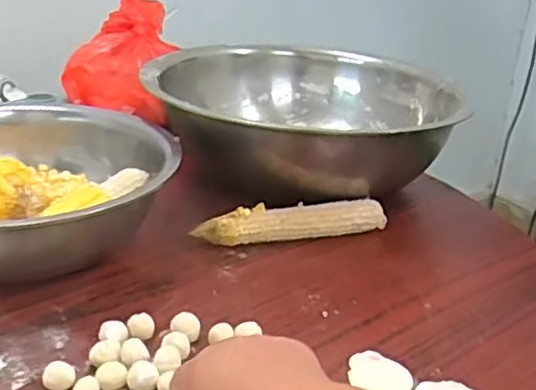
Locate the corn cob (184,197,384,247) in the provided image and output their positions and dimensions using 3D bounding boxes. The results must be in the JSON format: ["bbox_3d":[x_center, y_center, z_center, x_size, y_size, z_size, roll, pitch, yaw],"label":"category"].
[{"bbox_3d":[0.029,0.029,0.686,0.211,0.034,0.034,-6,25,-21],"label":"corn cob"}]

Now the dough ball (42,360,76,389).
[{"bbox_3d":[-0.148,0.130,0.457,0.022,0.016,0.019,-3,25,-16],"label":"dough ball"}]

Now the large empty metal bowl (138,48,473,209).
[{"bbox_3d":[0.057,-0.098,0.851,0.382,0.133,0.315,-15,30,-36],"label":"large empty metal bowl"}]

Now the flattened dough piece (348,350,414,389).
[{"bbox_3d":[0.087,0.137,0.497,0.048,0.006,0.039,10,24,13],"label":"flattened dough piece"}]

